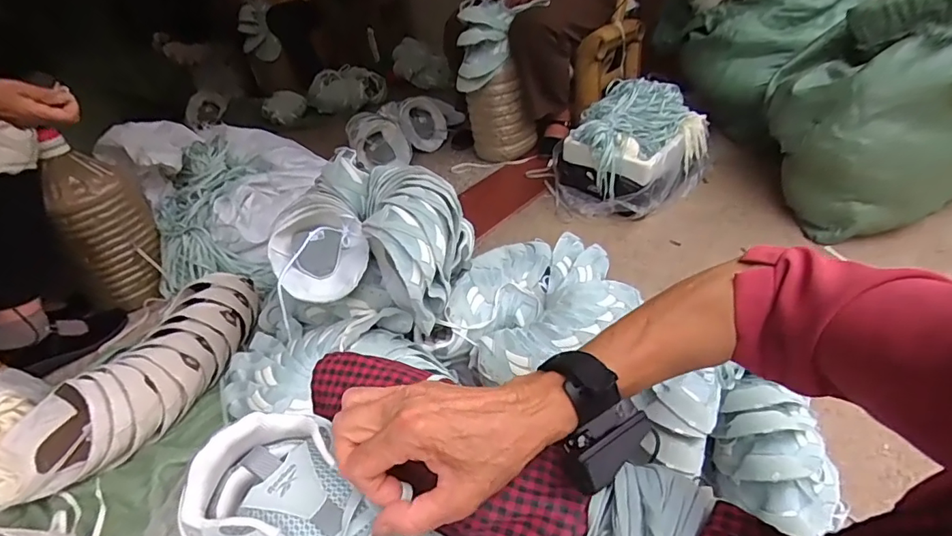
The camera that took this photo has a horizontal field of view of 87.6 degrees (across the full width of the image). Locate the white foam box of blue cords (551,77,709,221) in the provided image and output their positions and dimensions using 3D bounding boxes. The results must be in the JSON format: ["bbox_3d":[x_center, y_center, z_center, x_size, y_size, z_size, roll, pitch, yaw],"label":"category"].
[{"bbox_3d":[0.421,-0.335,1.412,0.405,0.264,0.322,-33,41,-30],"label":"white foam box of blue cords"}]

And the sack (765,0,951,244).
[{"bbox_3d":[1.001,-0.393,1.226,0.543,0.488,0.429,-12,35,-4],"label":"sack"}]

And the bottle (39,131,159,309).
[{"bbox_3d":[-0.874,-0.109,1.186,0.157,0.413,0.166,-22,23,-21],"label":"bottle"}]

